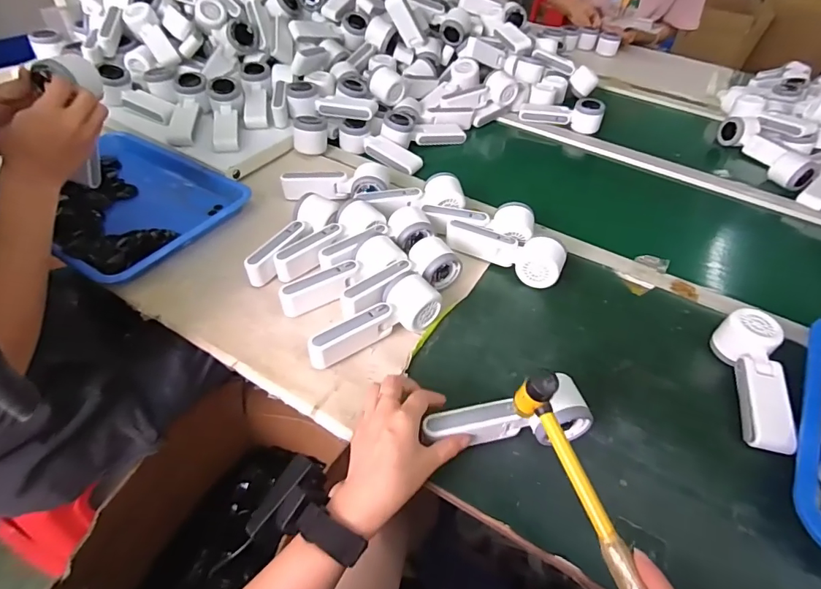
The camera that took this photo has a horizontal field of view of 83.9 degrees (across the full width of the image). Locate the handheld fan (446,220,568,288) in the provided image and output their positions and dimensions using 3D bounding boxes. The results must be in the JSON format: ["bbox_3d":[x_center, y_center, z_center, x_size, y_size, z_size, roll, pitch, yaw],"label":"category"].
[{"bbox_3d":[0.132,-0.064,0.644,0.164,0.050,0.053,28,50,21],"label":"handheld fan"}]

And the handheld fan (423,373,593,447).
[{"bbox_3d":[0.096,0.121,0.461,0.163,0.045,0.051,-4,47,-9],"label":"handheld fan"}]

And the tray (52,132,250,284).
[{"bbox_3d":[-0.437,-0.143,0.693,0.327,0.037,0.252,26,49,19],"label":"tray"}]

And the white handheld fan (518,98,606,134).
[{"bbox_3d":[0.316,-0.380,0.954,0.167,0.050,0.052,17,47,11],"label":"white handheld fan"}]

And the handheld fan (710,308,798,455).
[{"bbox_3d":[0.389,0.090,0.509,0.056,0.042,0.168,13,46,7],"label":"handheld fan"}]

